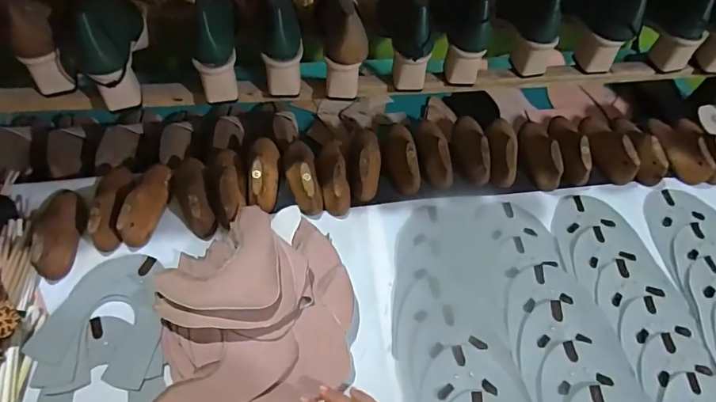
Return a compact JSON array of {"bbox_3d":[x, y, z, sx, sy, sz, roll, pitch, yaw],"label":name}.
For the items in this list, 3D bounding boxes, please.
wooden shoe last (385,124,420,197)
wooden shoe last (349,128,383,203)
[{"bbox_3d":[0.069,-0.069,0.707,0.044,0.056,0.121,-6,59,-7],"label":"wooden shoe last"},{"bbox_3d":[0.010,-0.065,0.706,0.053,0.054,0.137,5,58,0],"label":"wooden shoe last"}]

